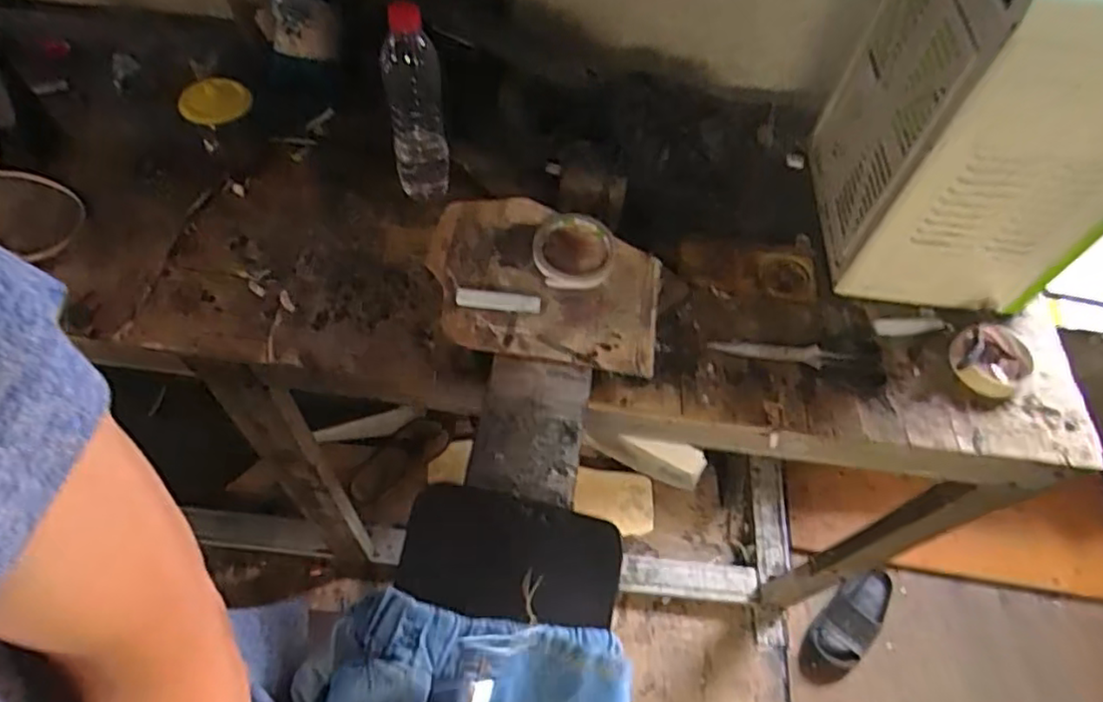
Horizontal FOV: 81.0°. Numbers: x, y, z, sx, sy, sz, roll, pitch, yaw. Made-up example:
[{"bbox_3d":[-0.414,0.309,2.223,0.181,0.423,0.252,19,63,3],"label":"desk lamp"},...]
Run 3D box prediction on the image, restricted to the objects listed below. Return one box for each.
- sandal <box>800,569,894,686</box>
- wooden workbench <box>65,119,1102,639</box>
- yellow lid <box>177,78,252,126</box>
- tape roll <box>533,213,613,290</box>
[{"bbox_3d":[0.619,0.551,1.323,0.282,0.079,0.107,-38,67,-25],"label":"sandal"},{"bbox_3d":[0.059,0.142,1.024,1.008,0.850,0.308,12,57,3],"label":"wooden workbench"},{"bbox_3d":[-0.367,-0.271,0.705,0.074,0.043,0.017,-20,22,-5],"label":"yellow lid"},{"bbox_3d":[0.023,-0.103,0.668,0.081,0.015,0.093,5,57,-1],"label":"tape roll"}]

